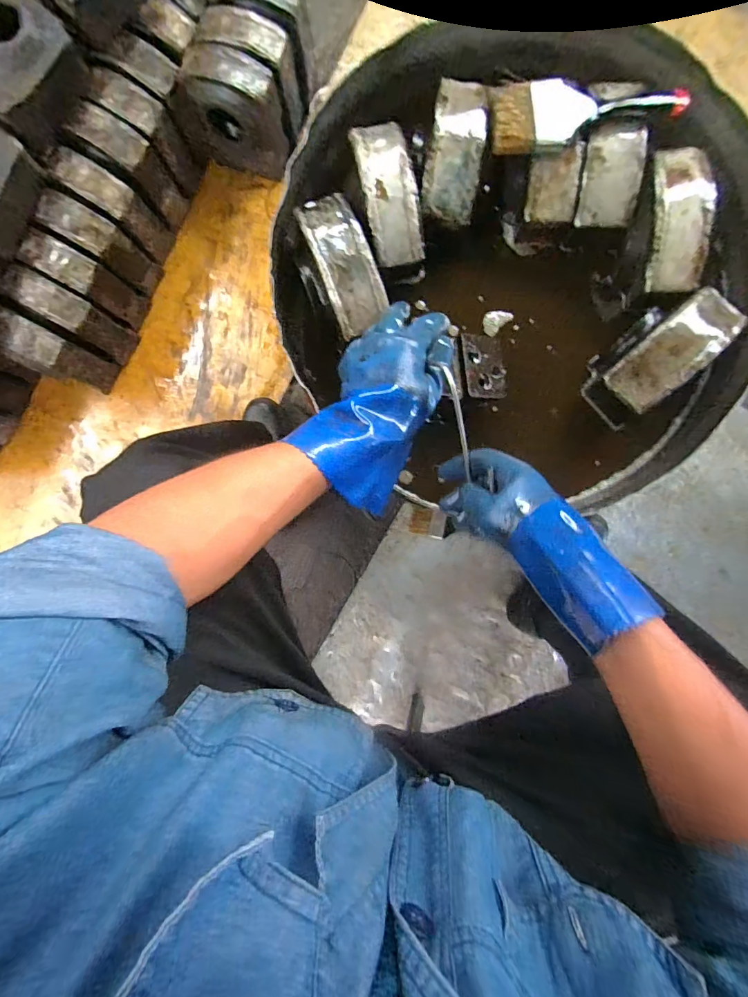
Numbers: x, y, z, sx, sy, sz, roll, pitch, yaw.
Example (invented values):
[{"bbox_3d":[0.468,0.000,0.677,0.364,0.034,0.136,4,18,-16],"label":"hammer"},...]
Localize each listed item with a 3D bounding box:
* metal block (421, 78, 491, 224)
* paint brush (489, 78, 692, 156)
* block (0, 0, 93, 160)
[{"bbox_3d":[0.096,-0.408,0.464,0.061,0.031,0.151,9,91,2],"label":"metal block"},{"bbox_3d":[0.227,-0.424,0.428,0.200,0.019,0.079,-9,91,2],"label":"paint brush"},{"bbox_3d":[-0.586,-0.709,0.658,0.171,0.068,0.198,43,92,1],"label":"block"}]

